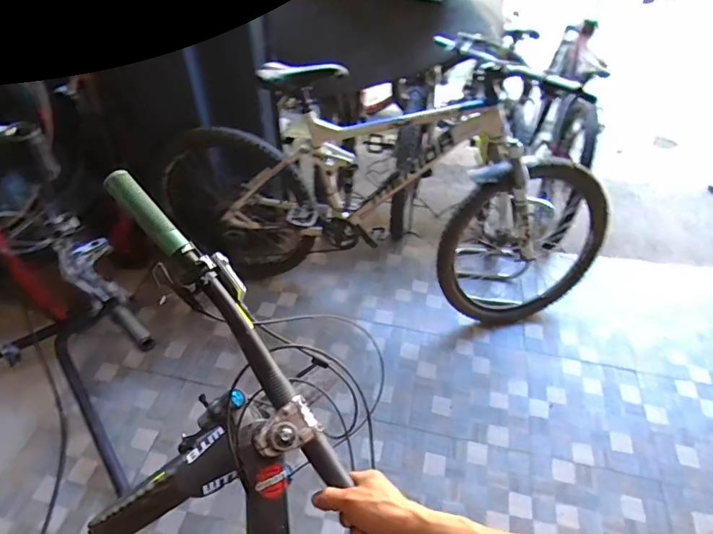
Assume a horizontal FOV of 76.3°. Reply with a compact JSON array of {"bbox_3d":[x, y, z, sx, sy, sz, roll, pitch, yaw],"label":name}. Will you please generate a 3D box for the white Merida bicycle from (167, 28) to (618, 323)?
[{"bbox_3d":[0.074,-0.300,1.658,1.693,0.911,0.539,12,47,9],"label":"white Merida bicycle"}]

